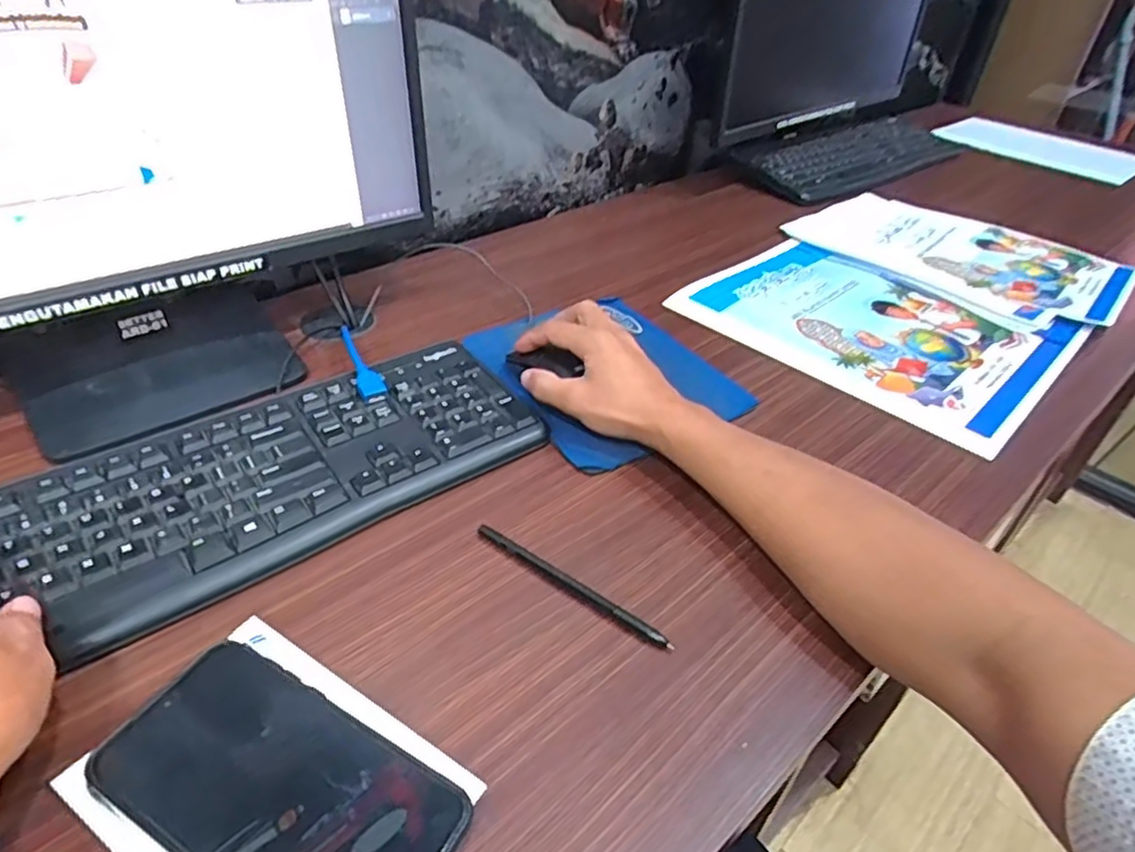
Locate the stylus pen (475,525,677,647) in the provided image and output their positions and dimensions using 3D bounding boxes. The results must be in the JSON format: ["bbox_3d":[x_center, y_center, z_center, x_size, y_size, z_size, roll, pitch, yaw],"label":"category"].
[{"bbox_3d":[0.001,0.094,0.394,0.138,0.007,0.006,26,44,26],"label":"stylus pen"}]

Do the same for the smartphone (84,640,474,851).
[{"bbox_3d":[-0.126,0.159,0.291,0.158,0.007,0.080,22,40,20],"label":"smartphone"}]

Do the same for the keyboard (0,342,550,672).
[{"bbox_3d":[-0.224,0.046,0.428,0.421,0.021,0.152,-21,45,-27],"label":"keyboard"}]

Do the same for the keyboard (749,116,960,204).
[{"bbox_3d":[0.449,-0.423,1.025,0.151,0.031,0.469,32,47,31],"label":"keyboard"}]

